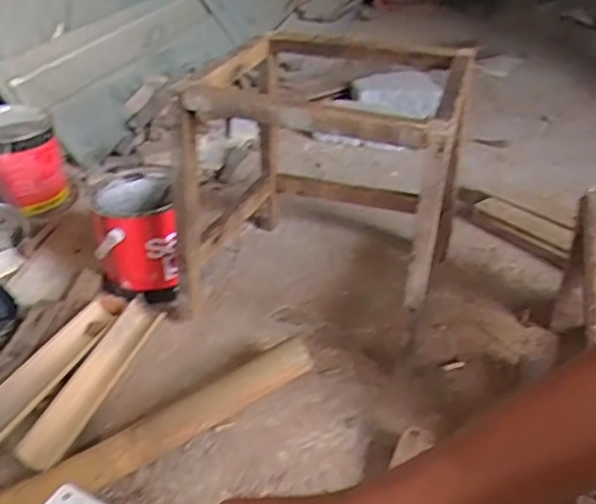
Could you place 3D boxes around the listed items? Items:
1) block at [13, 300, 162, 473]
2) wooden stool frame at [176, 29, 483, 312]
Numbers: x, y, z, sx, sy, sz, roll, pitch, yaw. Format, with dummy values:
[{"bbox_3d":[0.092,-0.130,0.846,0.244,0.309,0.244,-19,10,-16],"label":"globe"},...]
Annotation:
[{"bbox_3d":[-0.256,0.158,0.779,0.054,0.024,0.269,11,36,16],"label":"block"},{"bbox_3d":[0.032,-0.090,0.849,0.351,0.339,0.308,10,36,15],"label":"wooden stool frame"}]

